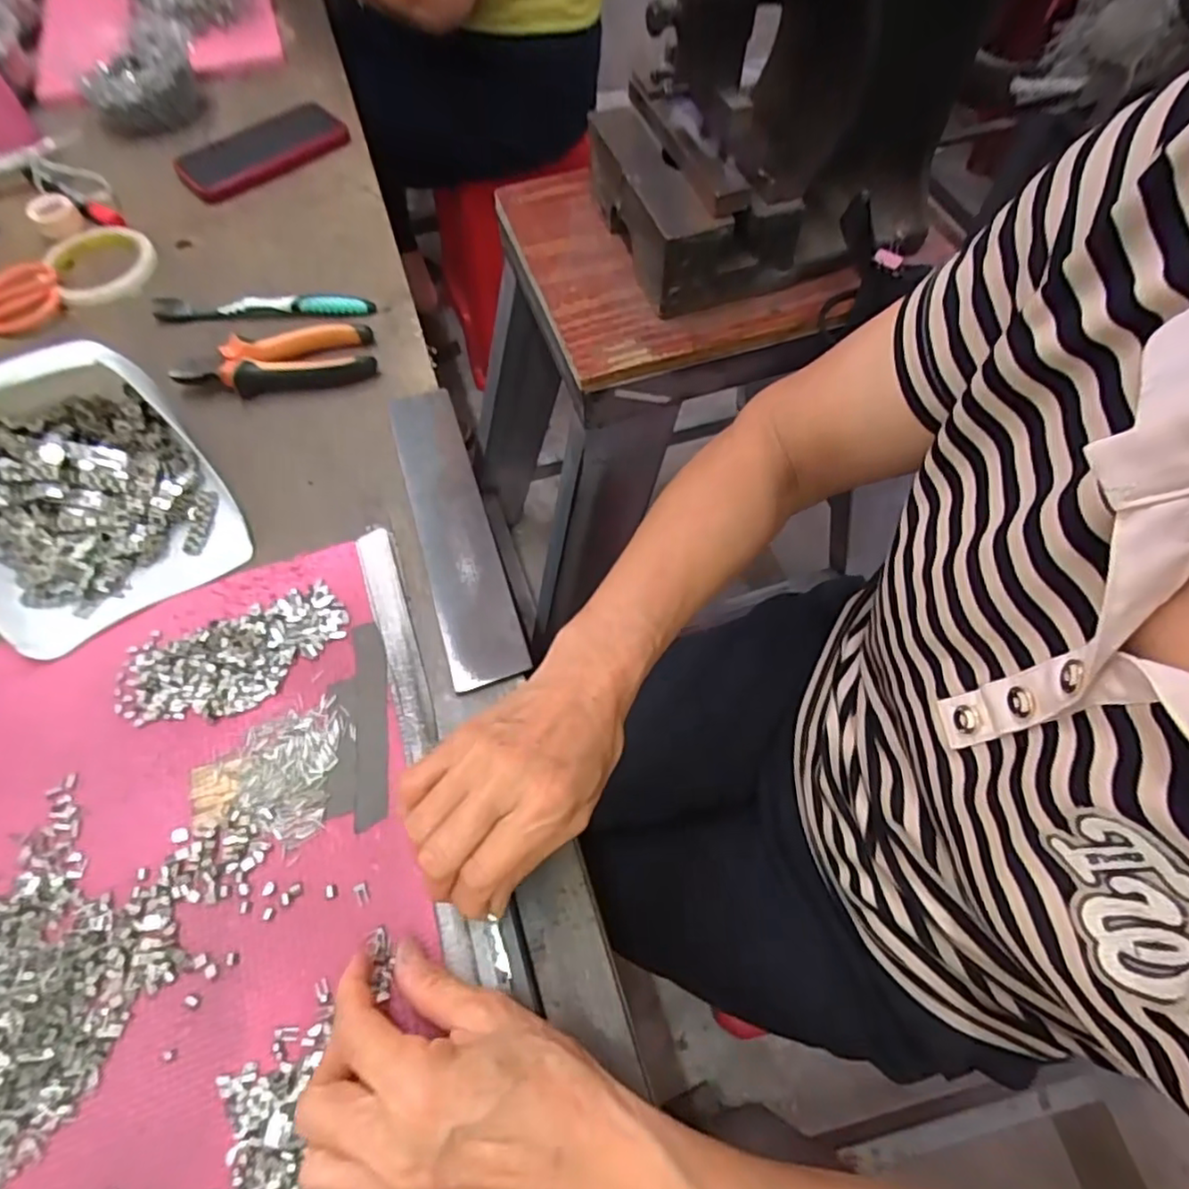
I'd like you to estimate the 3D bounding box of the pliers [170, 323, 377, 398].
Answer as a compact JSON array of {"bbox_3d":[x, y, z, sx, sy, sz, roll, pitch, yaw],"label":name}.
[{"bbox_3d":[-0.252,-0.188,0.512,0.146,0.021,0.056,-11,63,-5],"label":"pliers"}]

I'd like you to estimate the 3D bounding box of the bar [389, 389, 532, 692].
[{"bbox_3d":[-0.099,-0.051,0.448,0.047,0.009,0.242,-16,65,-9],"label":"bar"}]

